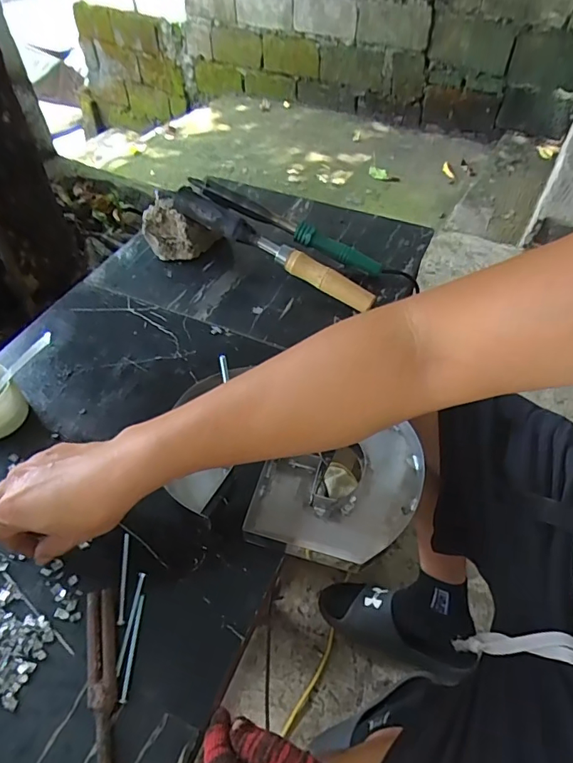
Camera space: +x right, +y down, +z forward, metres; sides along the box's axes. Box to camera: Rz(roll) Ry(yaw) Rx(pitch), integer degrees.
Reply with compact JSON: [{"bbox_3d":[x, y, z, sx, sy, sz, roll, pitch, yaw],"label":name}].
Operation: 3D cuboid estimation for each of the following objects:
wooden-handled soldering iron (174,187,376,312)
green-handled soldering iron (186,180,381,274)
[{"bbox_3d":[-0.019,-0.174,0.632,0.289,0.033,0.025,30,53,4],"label":"wooden-handled soldering iron"},{"bbox_3d":[-0.001,-0.218,0.668,0.286,0.024,0.022,26,51,1],"label":"green-handled soldering iron"}]

